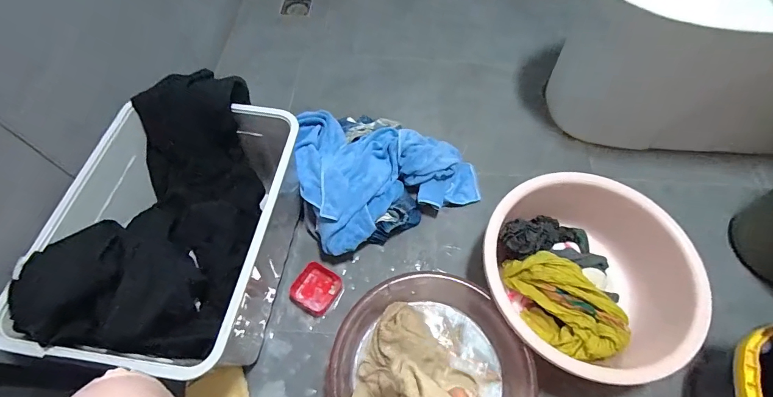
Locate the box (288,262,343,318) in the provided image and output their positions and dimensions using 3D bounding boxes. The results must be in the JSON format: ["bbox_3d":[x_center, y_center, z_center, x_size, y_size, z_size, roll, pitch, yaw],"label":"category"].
[{"bbox_3d":[-0.155,0.199,0.827,0.095,0.033,0.095,28,64,12],"label":"box"}]

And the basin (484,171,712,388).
[{"bbox_3d":[0.381,0.149,0.763,0.380,0.169,0.389,1,61,-2],"label":"basin"}]

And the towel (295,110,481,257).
[{"bbox_3d":[-0.017,-0.097,0.916,0.409,0.113,0.351,-23,65,-14],"label":"towel"}]

